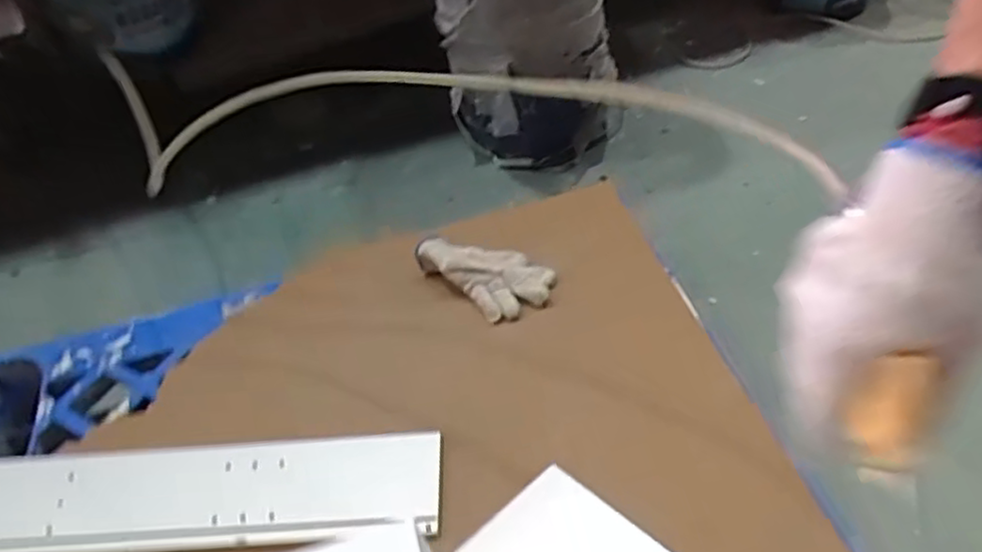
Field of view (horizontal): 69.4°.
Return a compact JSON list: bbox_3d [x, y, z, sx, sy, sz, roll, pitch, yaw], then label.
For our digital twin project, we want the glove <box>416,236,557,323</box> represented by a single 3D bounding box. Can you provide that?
[{"bbox_3d":[-0.010,-0.002,0.978,0.186,0.028,0.105,20,51,8],"label":"glove"}]

